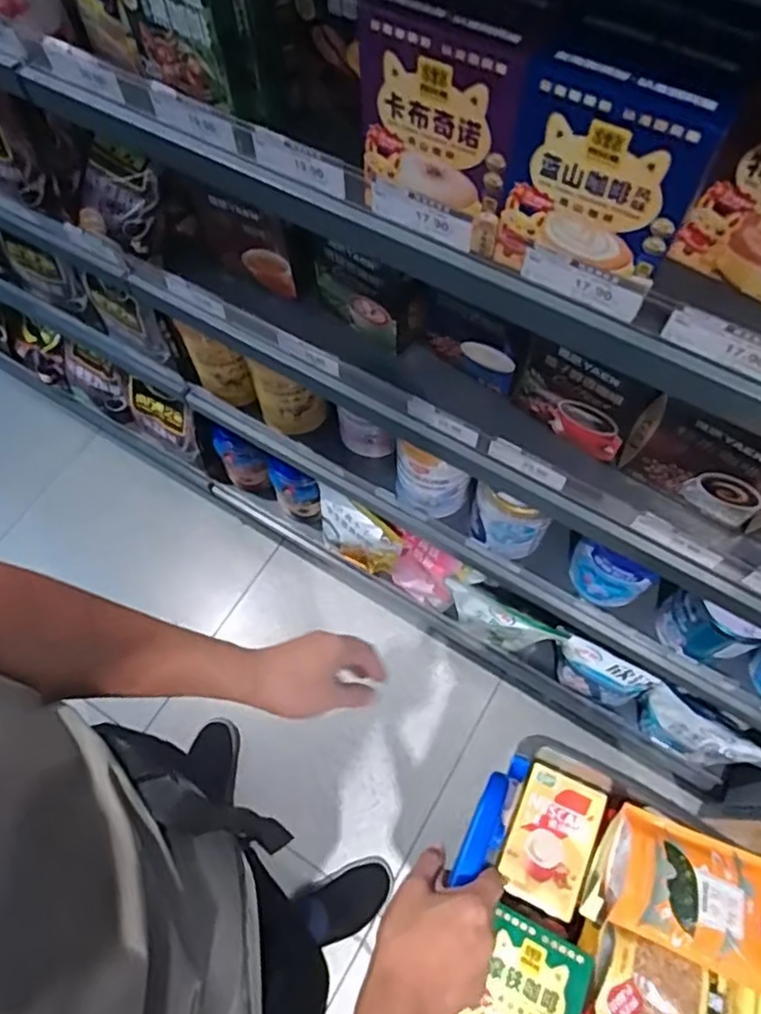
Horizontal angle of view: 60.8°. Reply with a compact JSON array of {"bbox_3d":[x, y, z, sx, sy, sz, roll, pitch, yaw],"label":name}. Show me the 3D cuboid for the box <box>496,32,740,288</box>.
[{"bbox_3d":[0.159,-0.236,0.460,0.131,0.147,0.046,28,70,14],"label":"box"}]

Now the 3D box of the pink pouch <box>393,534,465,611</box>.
[{"bbox_3d":[0.086,0.129,1.259,0.130,0.193,0.051,33,71,16],"label":"pink pouch"}]

